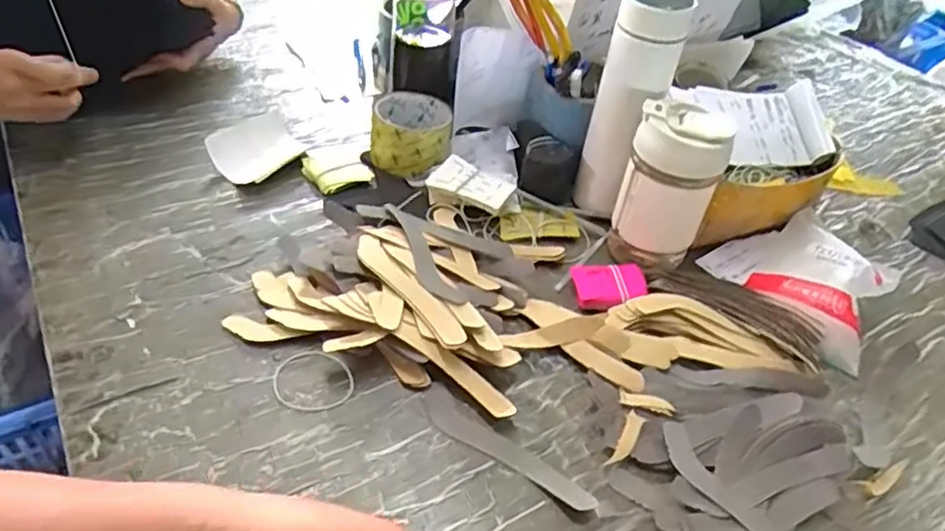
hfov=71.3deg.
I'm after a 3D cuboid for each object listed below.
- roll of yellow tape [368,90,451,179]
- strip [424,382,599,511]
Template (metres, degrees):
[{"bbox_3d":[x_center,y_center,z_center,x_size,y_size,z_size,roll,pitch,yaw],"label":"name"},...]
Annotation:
[{"bbox_3d":[-0.067,-0.147,0.732,0.084,0.052,0.091,4,42,-3],"label":"roll of yellow tape"},{"bbox_3d":[0.022,0.136,0.488,0.149,0.006,0.029,30,47,24],"label":"strip"}]

